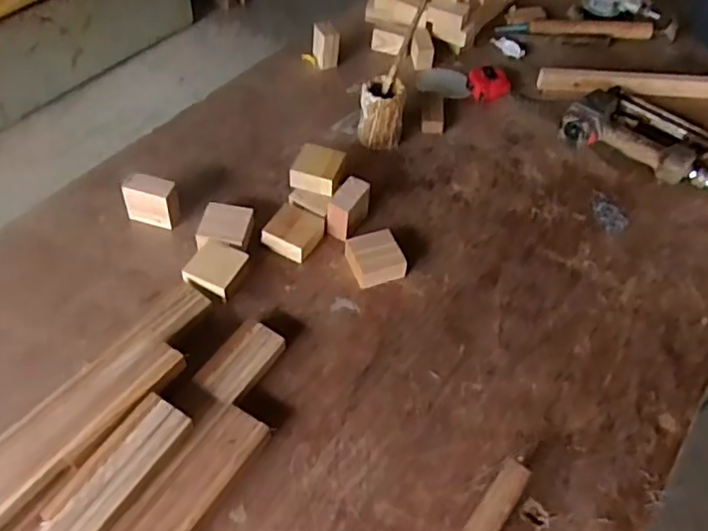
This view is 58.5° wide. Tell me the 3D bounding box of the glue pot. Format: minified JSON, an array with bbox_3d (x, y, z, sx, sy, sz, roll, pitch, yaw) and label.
[{"bbox_3d":[0.042,-0.231,0.968,0.067,0.098,0.062,5,52,1],"label":"glue pot"}]

